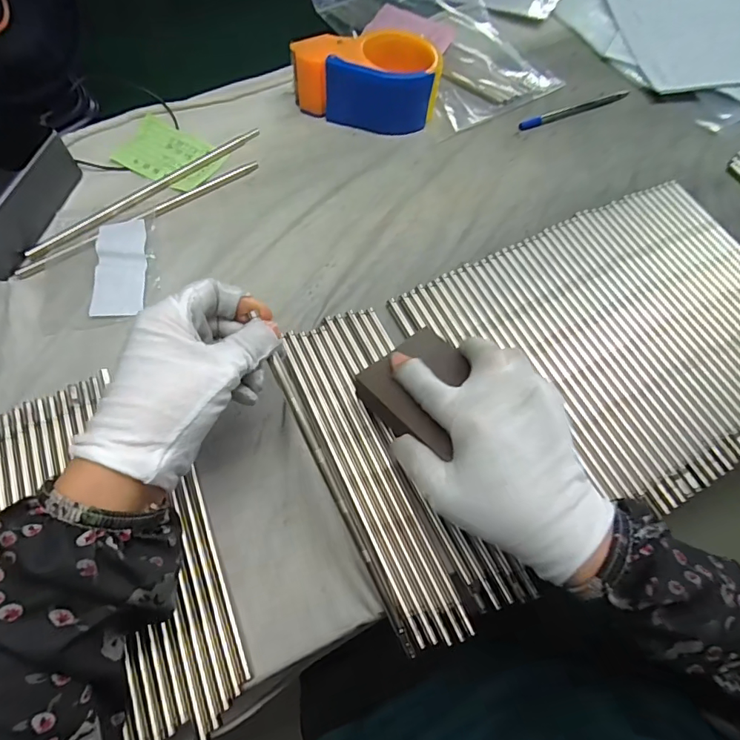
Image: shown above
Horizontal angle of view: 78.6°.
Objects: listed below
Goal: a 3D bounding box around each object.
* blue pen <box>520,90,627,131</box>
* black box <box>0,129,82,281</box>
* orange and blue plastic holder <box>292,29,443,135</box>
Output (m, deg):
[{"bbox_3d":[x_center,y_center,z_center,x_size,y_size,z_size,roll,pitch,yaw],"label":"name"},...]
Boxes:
[{"bbox_3d":[0.219,-0.282,0.486,0.139,0.008,0.014,-23,69,-12],"label":"blue pen"},{"bbox_3d":[-0.309,-0.148,0.380,0.057,0.047,0.133,15,67,5],"label":"black box"},{"bbox_3d":[-0.001,-0.294,0.450,0.139,0.057,0.077,14,66,4],"label":"orange and blue plastic holder"}]

